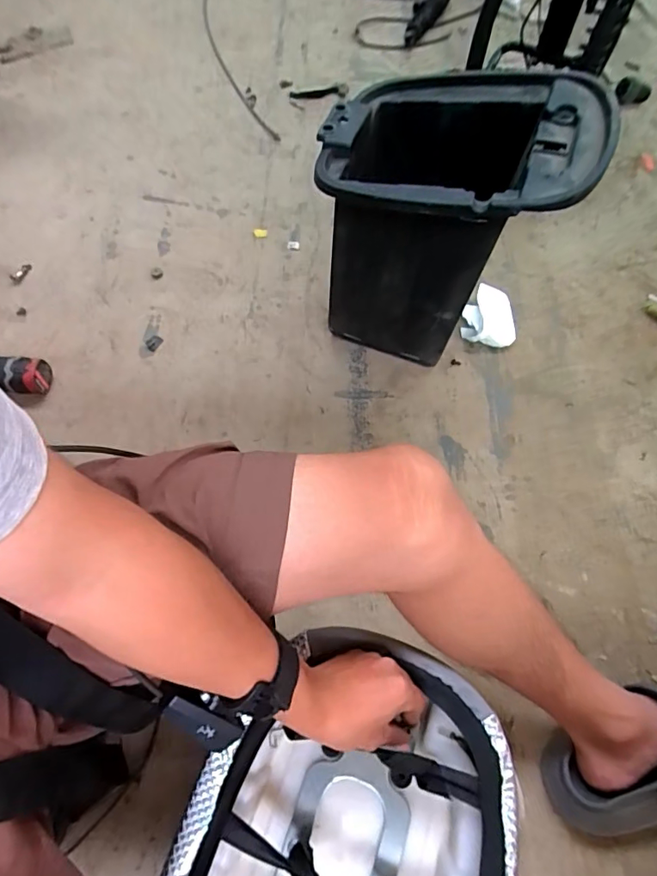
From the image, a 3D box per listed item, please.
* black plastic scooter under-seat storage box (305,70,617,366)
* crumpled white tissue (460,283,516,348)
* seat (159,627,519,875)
[{"bbox_3d":[0.142,-0.277,0.655,0.291,0.327,0.250,22,65,10],"label":"black plastic scooter under-seat storage box"},{"bbox_3d":[0.270,-0.209,0.813,0.086,0.031,0.125,7,64,2],"label":"crumpled white tissue"},{"bbox_3d":[0.007,0.362,0.414,0.268,0.082,0.354,15,65,5],"label":"seat"}]

